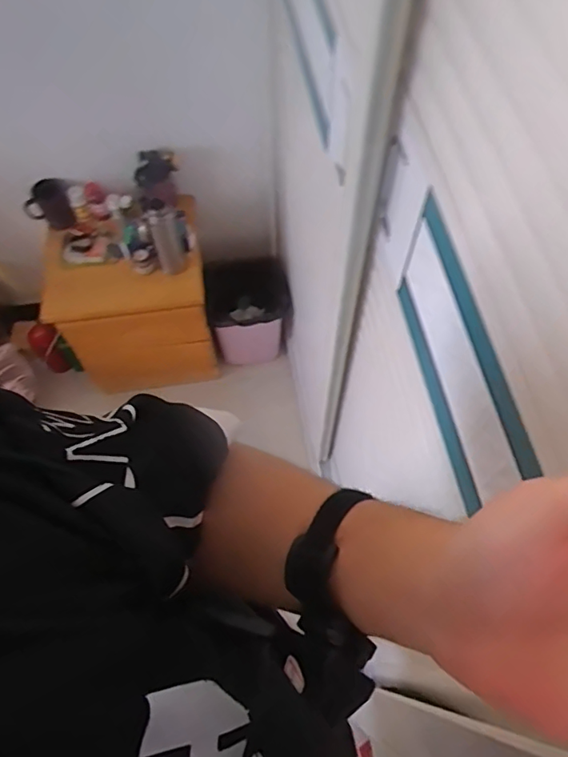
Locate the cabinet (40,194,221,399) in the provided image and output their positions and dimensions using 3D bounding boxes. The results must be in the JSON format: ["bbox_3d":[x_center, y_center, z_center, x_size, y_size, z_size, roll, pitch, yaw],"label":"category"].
[{"bbox_3d":[-0.418,-0.208,1.582,0.405,0.522,0.287,-5,63,-2],"label":"cabinet"}]

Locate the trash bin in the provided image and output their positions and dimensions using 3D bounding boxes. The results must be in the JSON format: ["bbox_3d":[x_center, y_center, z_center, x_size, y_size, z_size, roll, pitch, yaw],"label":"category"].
[{"bbox_3d":[-0.100,-0.210,1.664,0.256,0.287,0.225,-15,64,-7],"label":"trash bin"}]

